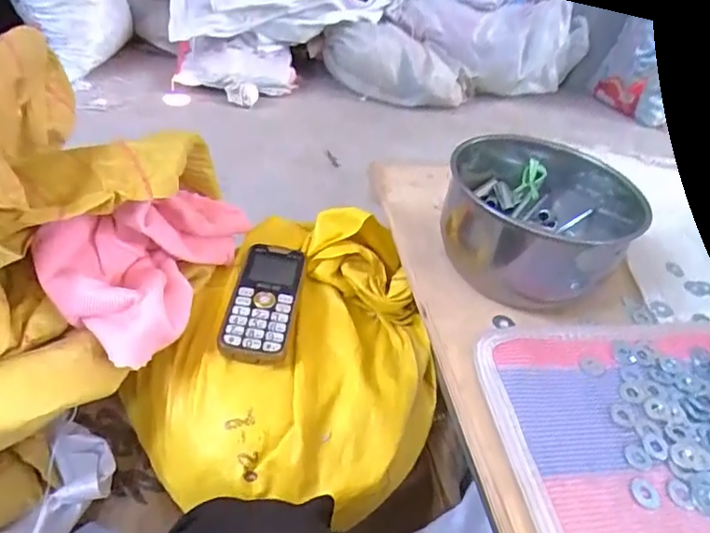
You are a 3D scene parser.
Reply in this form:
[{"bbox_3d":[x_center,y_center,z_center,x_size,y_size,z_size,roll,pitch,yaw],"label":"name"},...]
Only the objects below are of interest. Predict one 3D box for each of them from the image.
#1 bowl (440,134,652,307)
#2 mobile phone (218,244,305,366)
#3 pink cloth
[{"bbox_3d":[0.168,-0.045,0.497,0.158,0.089,0.158,6,41,-6],"label":"bowl"},{"bbox_3d":[-0.081,0.029,0.487,0.057,0.013,0.126,11,46,-4],"label":"mobile phone"},{"bbox_3d":[-0.161,-0.017,0.463,0.127,0.078,0.185,34,46,24],"label":"pink cloth"}]

